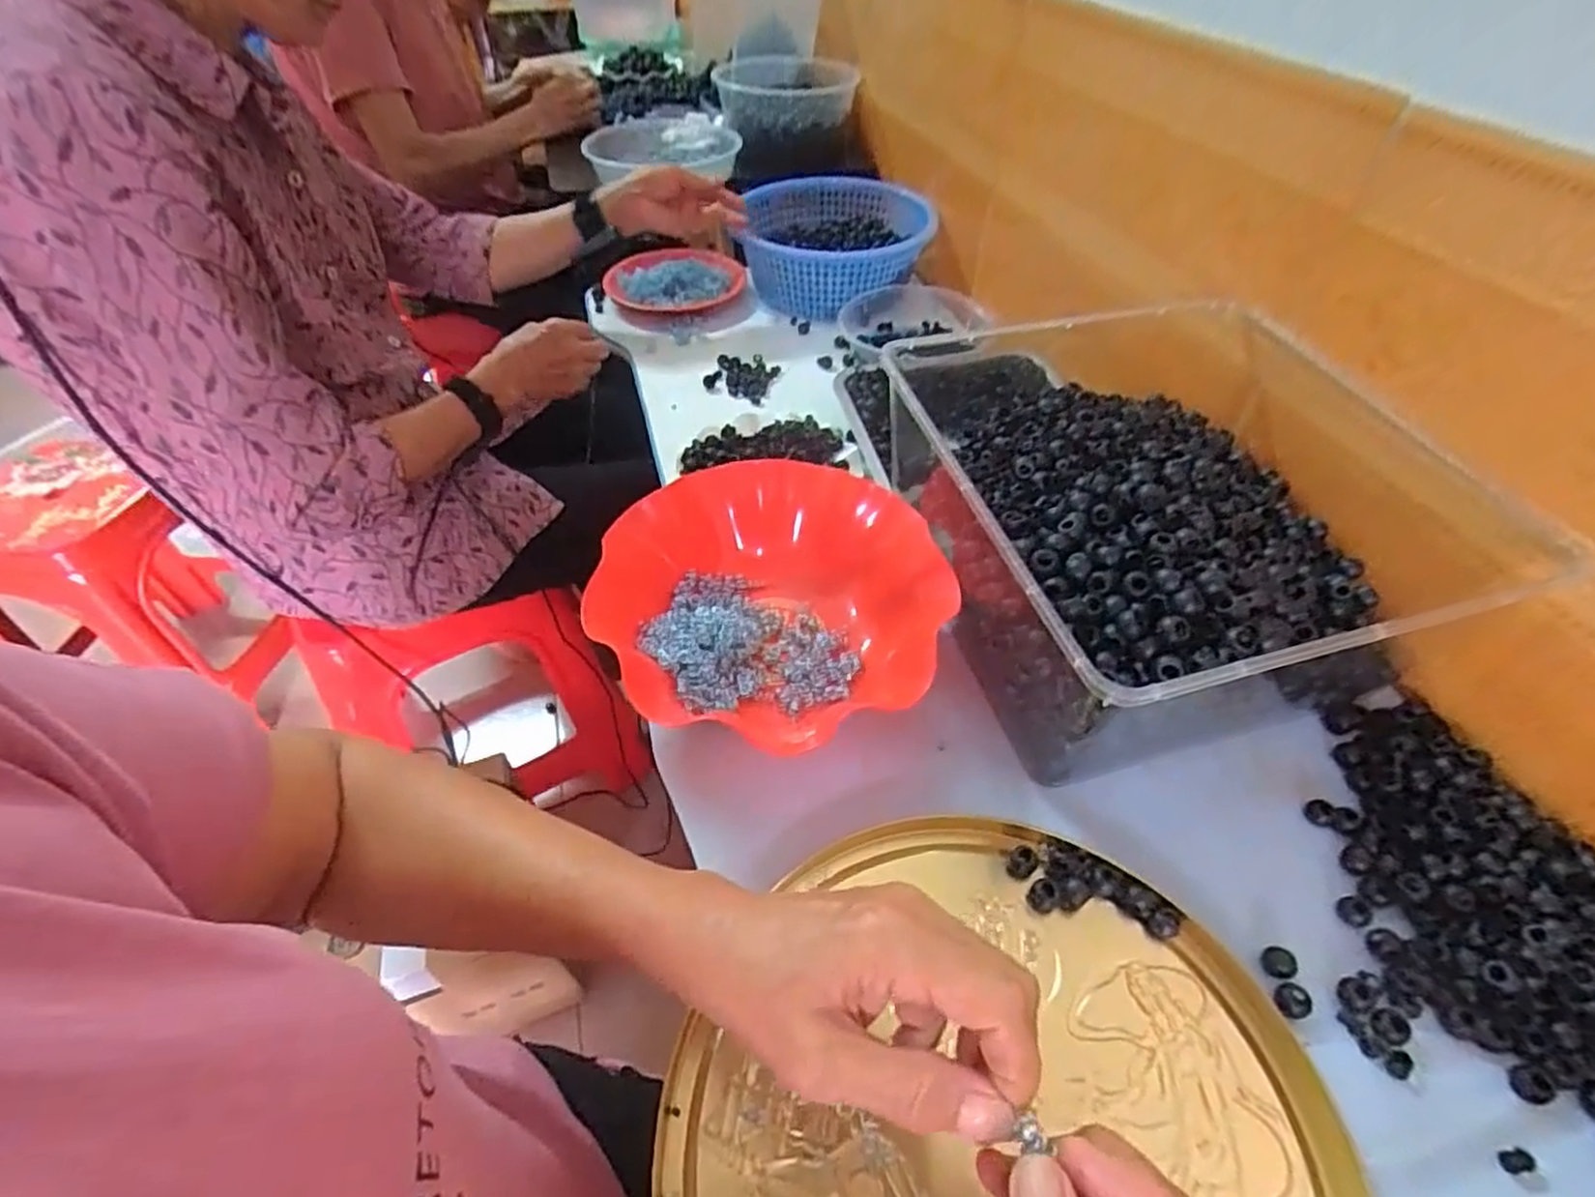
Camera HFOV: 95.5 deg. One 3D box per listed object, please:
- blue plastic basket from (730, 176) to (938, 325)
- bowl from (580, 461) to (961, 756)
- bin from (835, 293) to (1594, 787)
[{"bbox_3d":[0.050,-0.480,1.007,0.264,0.109,0.246,0,46,2],"label":"blue plastic basket"},{"bbox_3d":[-0.015,-0.003,0.493,0.208,0.067,0.202,-1,46,1],"label":"bowl"},{"bbox_3d":[0.246,-0.042,0.473,0.299,0.121,0.280,-11,47,-8],"label":"bin"}]

